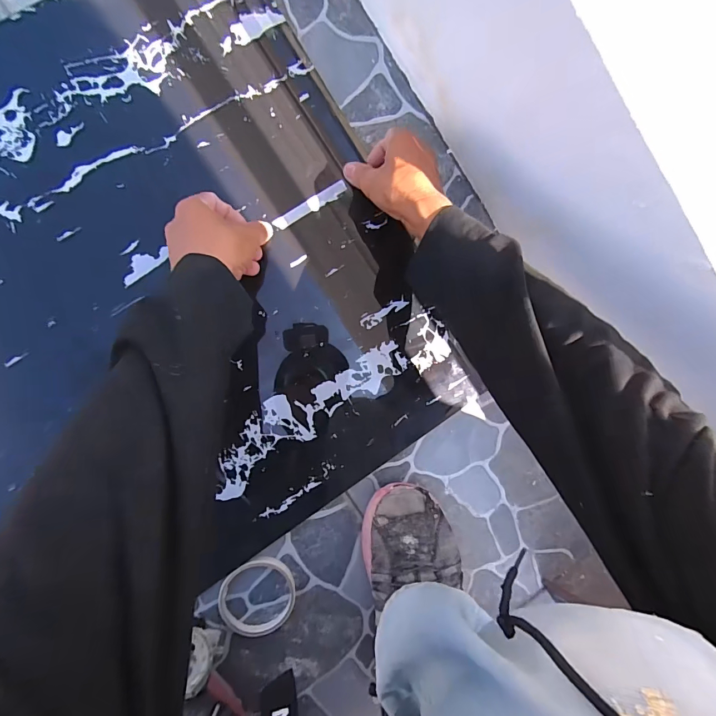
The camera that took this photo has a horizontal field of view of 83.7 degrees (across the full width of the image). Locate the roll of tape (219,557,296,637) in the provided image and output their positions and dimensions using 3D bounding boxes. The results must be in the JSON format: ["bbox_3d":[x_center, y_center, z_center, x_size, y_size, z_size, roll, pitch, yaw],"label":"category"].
[{"bbox_3d":[-0.114,0.275,0.457,0.083,0.011,0.088,0,93,-9],"label":"roll of tape"}]

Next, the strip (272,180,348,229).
[{"bbox_3d":[-0.052,-0.170,0.446,0.091,0.004,0.015,-31,109,-7],"label":"strip"}]

